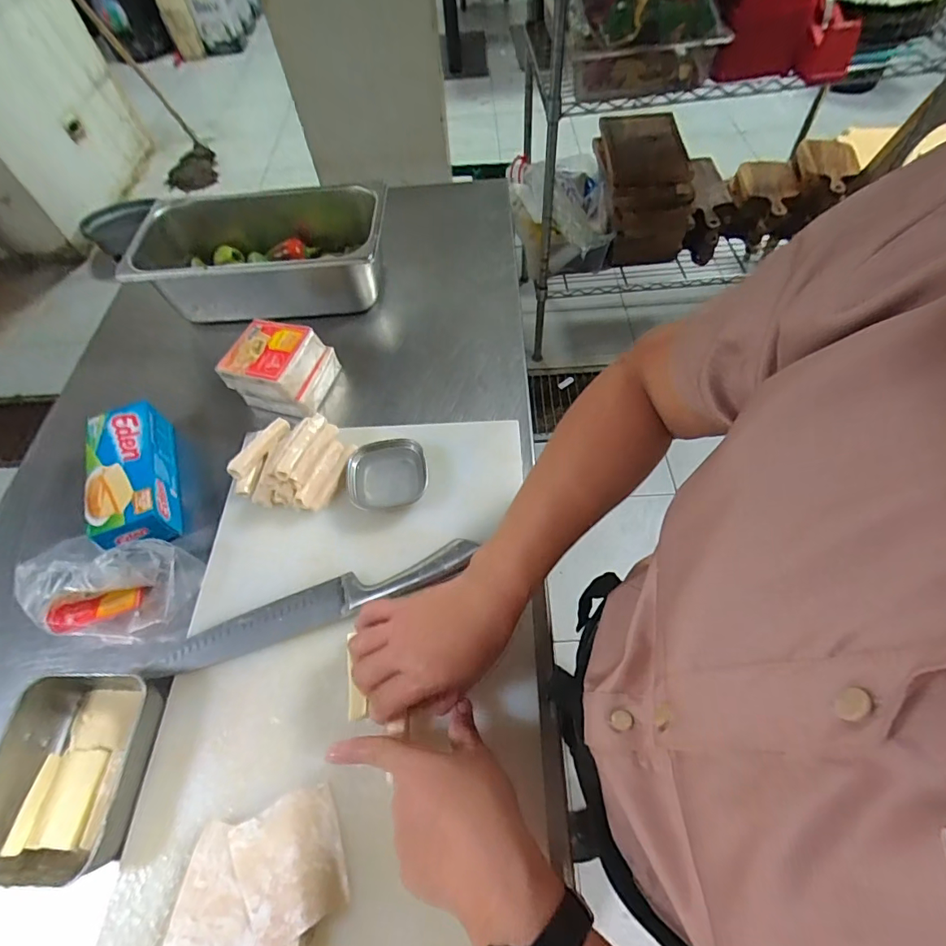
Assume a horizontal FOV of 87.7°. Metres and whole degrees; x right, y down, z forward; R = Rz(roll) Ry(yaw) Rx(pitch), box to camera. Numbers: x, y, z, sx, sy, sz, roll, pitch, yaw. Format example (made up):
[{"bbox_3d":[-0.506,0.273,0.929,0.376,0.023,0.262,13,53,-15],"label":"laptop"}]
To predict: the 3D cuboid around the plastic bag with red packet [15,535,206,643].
[{"bbox_3d":[-0.340,0.106,0.457,0.169,0.064,0.079,-1,57,2],"label":"plastic bag with red packet"}]

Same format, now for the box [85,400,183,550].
[{"bbox_3d":[-0.359,0.005,0.523,0.074,0.050,0.170,-21,59,-10],"label":"box"}]

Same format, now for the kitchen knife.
[{"bbox_3d":[-0.142,0.116,0.436,0.296,0.023,0.039,-18,58,-8],"label":"kitchen knife"}]

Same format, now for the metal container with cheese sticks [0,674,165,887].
[{"bbox_3d":[-0.311,0.229,0.382,0.104,0.043,0.140,0,57,3],"label":"metal container with cheese sticks"}]

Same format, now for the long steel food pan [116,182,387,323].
[{"bbox_3d":[-0.283,-0.305,0.676,0.341,0.109,0.198,-1,57,2],"label":"long steel food pan"}]

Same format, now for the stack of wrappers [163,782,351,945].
[{"bbox_3d":[-0.146,0.282,0.332,0.111,0.021,0.094,-17,58,-8],"label":"stack of wrappers"}]

